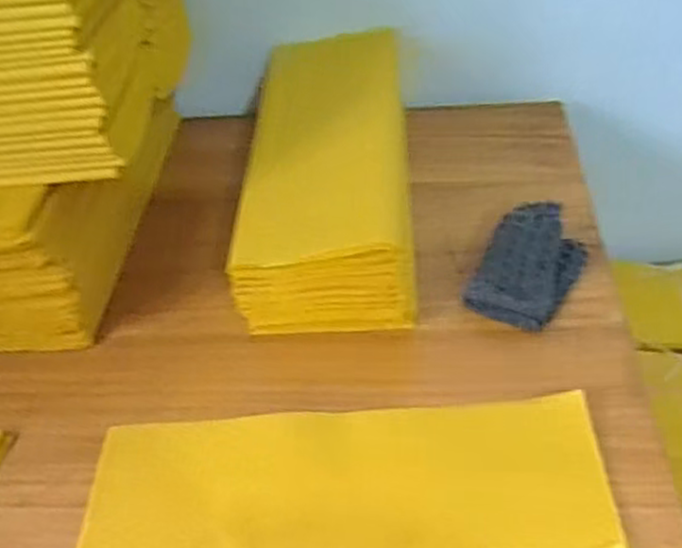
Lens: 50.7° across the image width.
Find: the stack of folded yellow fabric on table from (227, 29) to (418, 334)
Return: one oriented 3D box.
[{"bbox_3d":[-0.009,-0.087,0.616,0.135,0.104,0.288,-2,43,6],"label":"stack of folded yellow fabric on table"}]

